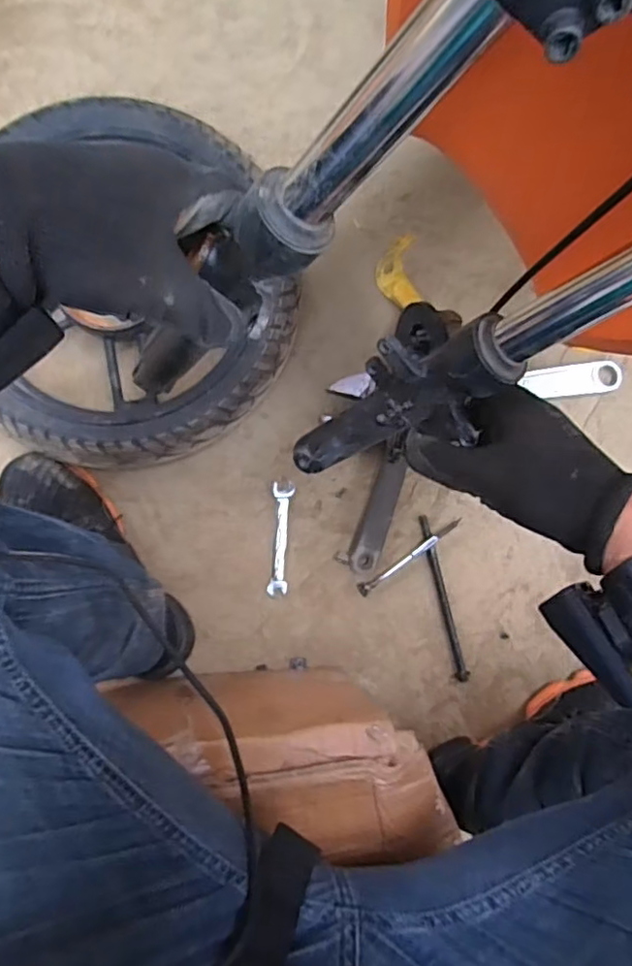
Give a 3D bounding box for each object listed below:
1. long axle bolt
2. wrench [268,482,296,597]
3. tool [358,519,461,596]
[{"bbox_3d":[0.146,0.131,0.700,0.014,0.011,0.188,-11,87,-5],"label":"long axle bolt"},{"bbox_3d":[-0.040,0.064,0.697,0.023,0.006,0.124,3,86,-4],"label":"wrench"},{"bbox_3d":[0.108,0.083,0.702,0.139,0.010,0.015,-36,90,-6],"label":"tool"}]

